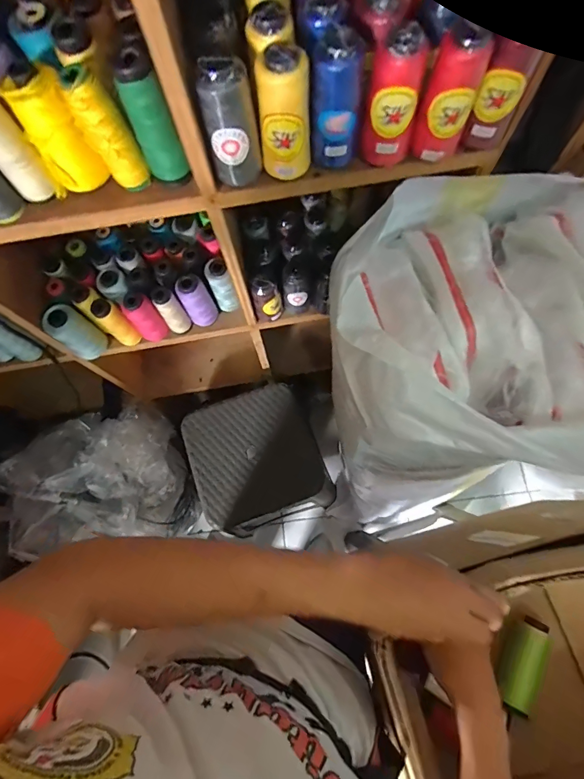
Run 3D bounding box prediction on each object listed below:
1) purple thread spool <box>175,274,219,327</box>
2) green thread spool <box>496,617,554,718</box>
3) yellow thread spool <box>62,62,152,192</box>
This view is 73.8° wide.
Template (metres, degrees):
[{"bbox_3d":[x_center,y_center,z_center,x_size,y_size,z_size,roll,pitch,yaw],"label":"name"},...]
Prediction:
[{"bbox_3d":[-0.166,-0.154,0.680,0.051,0.111,0.044,-27,75,-5],"label":"purple thread spool"},{"bbox_3d":[0.316,0.373,0.531,0.046,0.037,0.115,27,77,9],"label":"green thread spool"},{"bbox_3d":[-0.179,-0.245,0.375,0.034,0.110,0.034,-38,76,-8],"label":"yellow thread spool"}]

